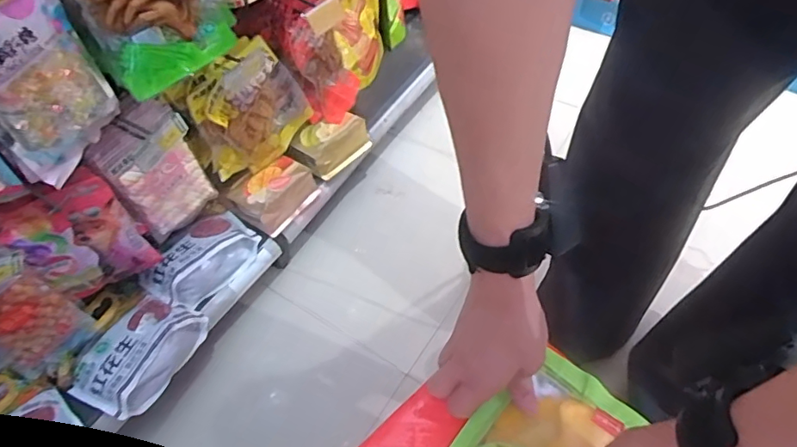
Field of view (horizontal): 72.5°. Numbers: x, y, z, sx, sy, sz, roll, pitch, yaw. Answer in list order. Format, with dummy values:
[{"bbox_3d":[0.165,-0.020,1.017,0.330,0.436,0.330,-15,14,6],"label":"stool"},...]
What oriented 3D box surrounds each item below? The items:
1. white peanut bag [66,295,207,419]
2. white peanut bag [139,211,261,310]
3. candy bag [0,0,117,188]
[{"bbox_3d":[-0.431,0.212,0.891,0.137,0.068,0.189,18,58,17],"label":"white peanut bag"},{"bbox_3d":[-0.362,0.058,0.992,0.126,0.068,0.200,29,62,23],"label":"white peanut bag"},{"bbox_3d":[-0.435,-0.180,0.647,0.054,0.245,0.162,22,59,20],"label":"candy bag"}]

